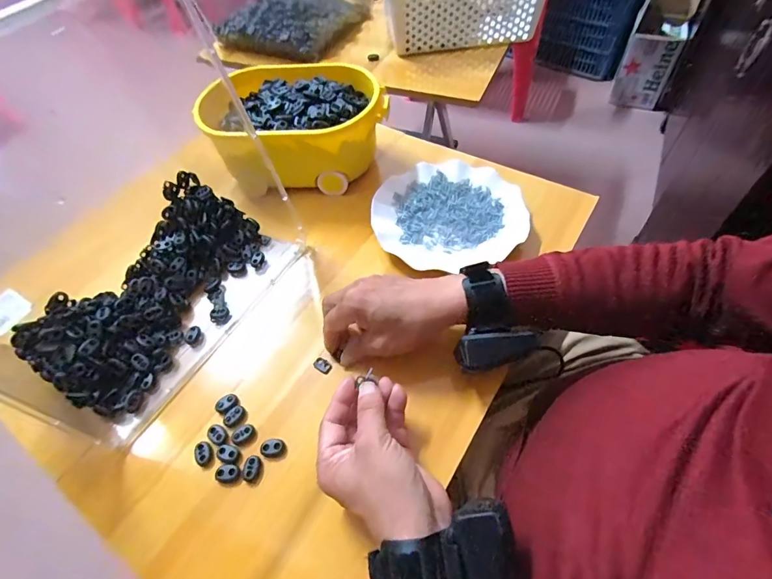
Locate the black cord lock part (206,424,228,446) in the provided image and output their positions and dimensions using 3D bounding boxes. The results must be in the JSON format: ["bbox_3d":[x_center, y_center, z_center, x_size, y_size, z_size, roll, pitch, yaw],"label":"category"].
[{"bbox_3d":[-0.158,0.136,0.382,0.023,0.004,0.015,33,64,25],"label":"black cord lock part"}]

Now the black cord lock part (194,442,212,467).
[{"bbox_3d":[-0.167,0.150,0.374,0.014,0.005,0.022,-25,56,-12],"label":"black cord lock part"}]

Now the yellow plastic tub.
[{"bbox_3d":[-0.115,-0.217,0.568,0.236,0.108,0.160,2,55,7],"label":"yellow plastic tub"}]

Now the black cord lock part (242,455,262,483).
[{"bbox_3d":[-0.120,0.159,0.364,0.015,0.007,0.022,7,55,10],"label":"black cord lock part"}]

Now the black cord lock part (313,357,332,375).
[{"bbox_3d":[-0.065,0.078,0.420,0.018,0.004,0.012,33,67,11],"label":"black cord lock part"}]

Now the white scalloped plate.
[{"bbox_3d":[0.077,-0.097,0.510,0.176,0.024,0.162,-3,54,4],"label":"white scalloped plate"}]

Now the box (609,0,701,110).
[{"bbox_3d":[0.925,-0.835,1.420,0.164,0.308,0.218,19,59,18],"label":"box"}]

